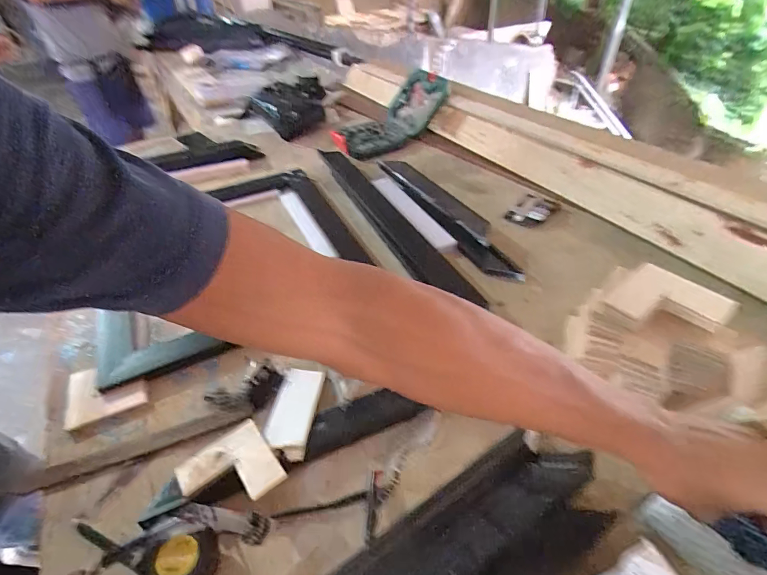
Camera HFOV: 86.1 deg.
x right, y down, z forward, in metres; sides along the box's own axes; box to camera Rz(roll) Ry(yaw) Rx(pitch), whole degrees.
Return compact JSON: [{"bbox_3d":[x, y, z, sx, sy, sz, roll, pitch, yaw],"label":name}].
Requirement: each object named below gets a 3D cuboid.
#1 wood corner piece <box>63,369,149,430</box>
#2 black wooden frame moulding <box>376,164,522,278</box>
[{"bbox_3d":[-0.364,0.135,0.539,0.093,0.018,0.079,-22,45,-16],"label":"wood corner piece"},{"bbox_3d":[0.115,-0.152,0.803,0.066,0.027,0.450,-19,44,-16],"label":"black wooden frame moulding"}]

